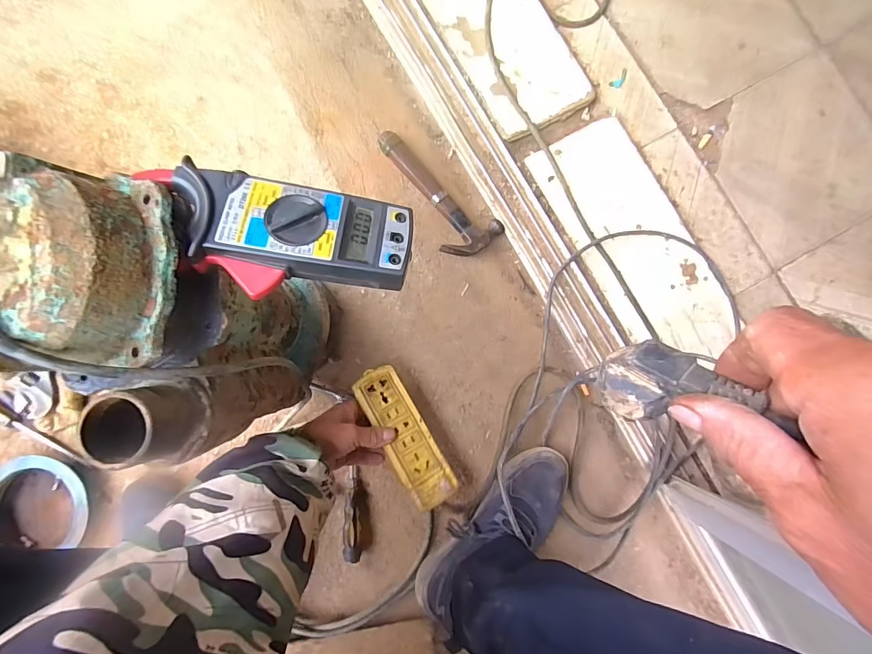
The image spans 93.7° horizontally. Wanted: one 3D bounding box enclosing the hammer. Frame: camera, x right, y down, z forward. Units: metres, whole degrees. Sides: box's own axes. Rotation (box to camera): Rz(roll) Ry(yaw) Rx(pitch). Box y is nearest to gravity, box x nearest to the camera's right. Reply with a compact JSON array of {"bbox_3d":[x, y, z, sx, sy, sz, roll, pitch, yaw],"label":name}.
[{"bbox_3d":[0.005,-0.232,0.691,0.111,0.030,0.245,-36,87,-7],"label":"hammer"}]

